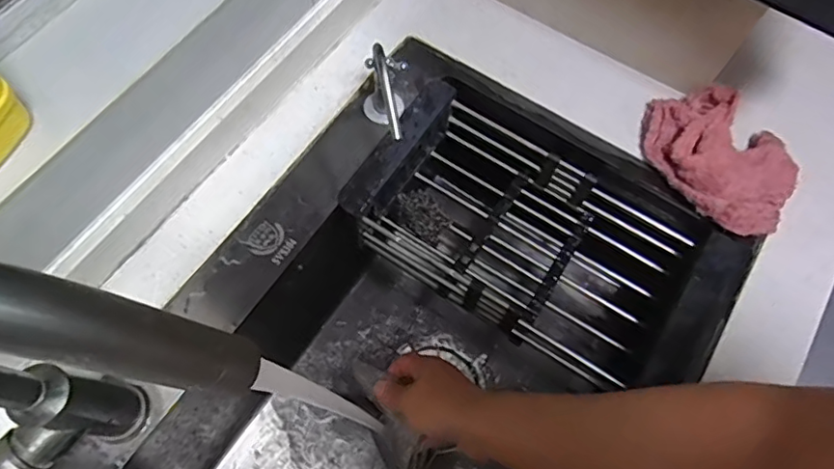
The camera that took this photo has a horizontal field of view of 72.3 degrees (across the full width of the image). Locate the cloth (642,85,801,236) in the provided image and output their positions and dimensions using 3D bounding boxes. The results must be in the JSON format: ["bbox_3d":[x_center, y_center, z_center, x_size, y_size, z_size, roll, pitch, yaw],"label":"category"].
[{"bbox_3d":[0.313,-0.085,0.590,0.160,0.053,0.124,39,70,15],"label":"cloth"}]

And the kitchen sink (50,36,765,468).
[{"bbox_3d":[0.000,0.138,0.618,0.423,0.218,0.582,33,70,11],"label":"kitchen sink"}]

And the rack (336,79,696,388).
[{"bbox_3d":[0.107,-0.005,0.622,0.334,0.082,0.192,32,70,11],"label":"rack"}]

